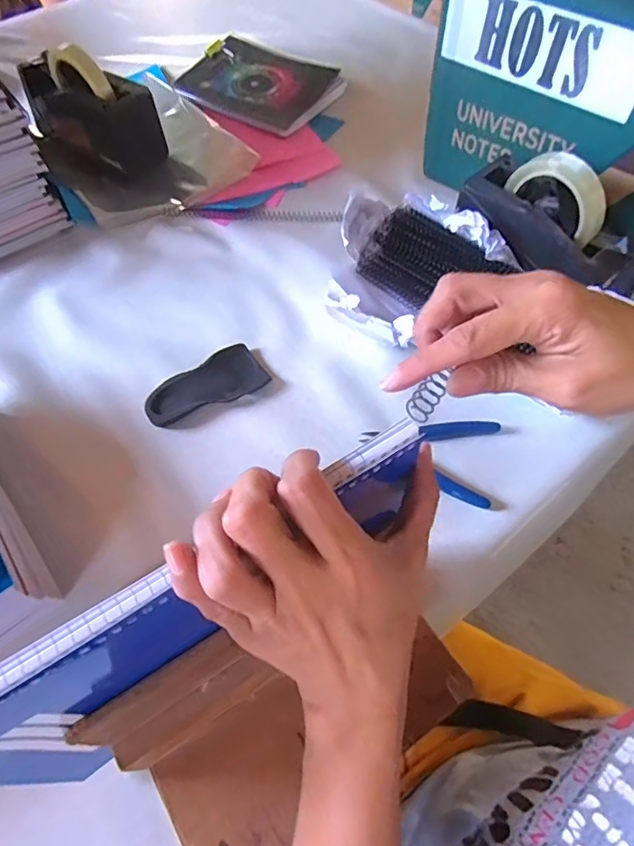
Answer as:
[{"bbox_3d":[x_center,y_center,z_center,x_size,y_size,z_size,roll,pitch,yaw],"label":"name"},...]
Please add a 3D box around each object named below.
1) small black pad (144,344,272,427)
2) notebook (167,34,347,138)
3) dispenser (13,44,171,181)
[{"bbox_3d":[-0.111,-0.034,0.506,0.118,0.016,0.055,-33,64,-16],"label":"small black pad"},{"bbox_3d":[-0.094,-0.523,0.778,0.241,0.010,0.156,31,74,15],"label":"notebook"},{"bbox_3d":[-0.310,-0.411,0.676,0.188,0.126,0.075,20,62,14],"label":"dispenser"}]

